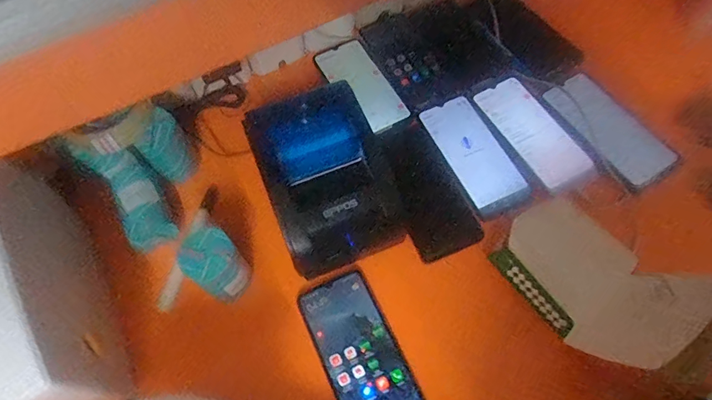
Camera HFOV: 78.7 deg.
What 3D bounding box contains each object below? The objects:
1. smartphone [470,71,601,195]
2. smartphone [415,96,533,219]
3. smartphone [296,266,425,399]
[{"bbox_3d":[0.206,-0.083,0.508,0.069,0.013,0.168,-30,70,3],"label":"smartphone"},{"bbox_3d":[0.136,-0.057,0.509,0.067,0.012,0.153,-30,73,3],"label":"smartphone"},{"bbox_3d":[0.003,0.150,0.422,0.073,0.010,0.158,-24,65,-10],"label":"smartphone"}]

